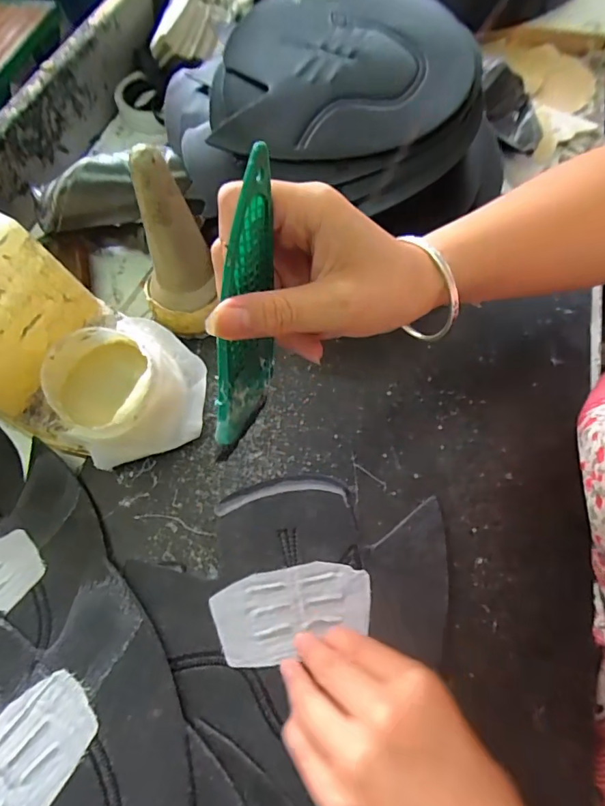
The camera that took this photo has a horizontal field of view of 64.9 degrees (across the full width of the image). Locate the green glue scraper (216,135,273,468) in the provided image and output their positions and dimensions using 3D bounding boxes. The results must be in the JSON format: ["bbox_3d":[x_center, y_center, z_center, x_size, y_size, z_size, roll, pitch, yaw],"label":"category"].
[{"bbox_3d":[-0.023,-0.039,0.217,0.008,0.134,0.039,21,31,22],"label":"green glue scraper"}]

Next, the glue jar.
[{"bbox_3d":[-0.117,-0.011,0.328,0.095,0.066,0.089,-14,63,-5],"label":"glue jar"}]

